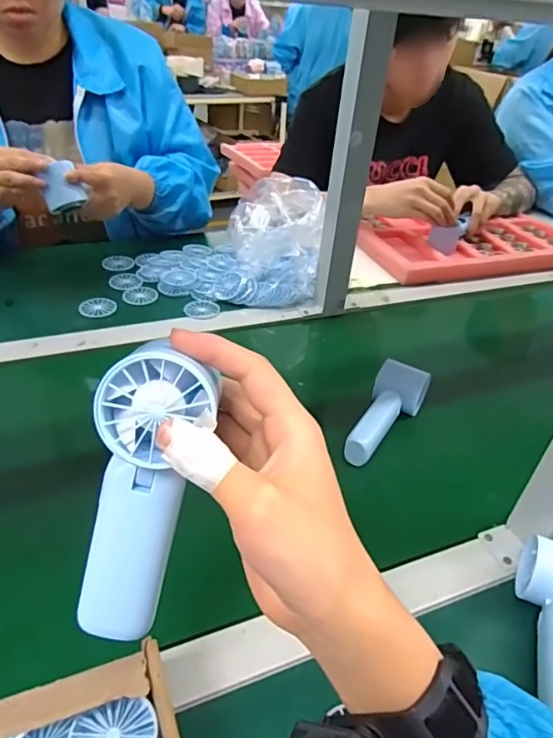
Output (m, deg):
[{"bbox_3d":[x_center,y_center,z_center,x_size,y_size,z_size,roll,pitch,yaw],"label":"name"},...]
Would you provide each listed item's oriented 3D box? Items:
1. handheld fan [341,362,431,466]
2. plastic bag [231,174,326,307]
[{"bbox_3d":[0.122,0.047,0.567,0.055,0.046,0.133,22,39,19],"label":"handheld fan"},{"bbox_3d":[-0.007,-0.221,0.836,0.128,0.132,0.236,1,37,-7],"label":"plastic bag"}]

